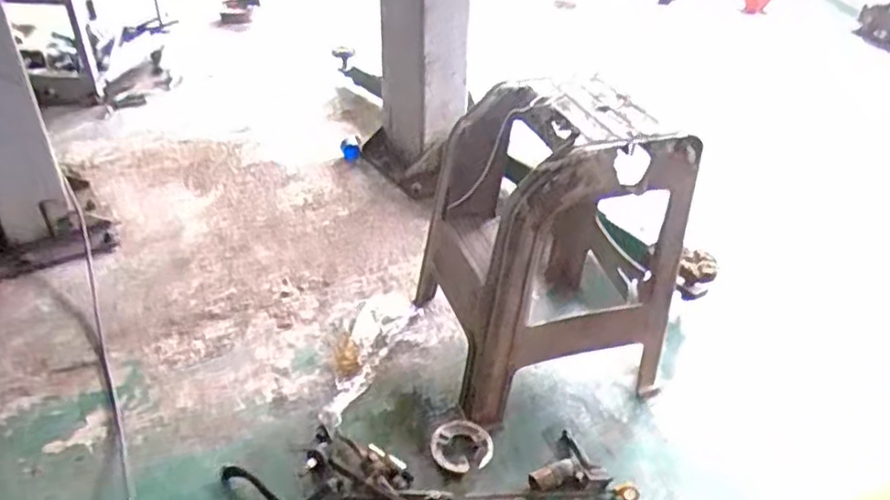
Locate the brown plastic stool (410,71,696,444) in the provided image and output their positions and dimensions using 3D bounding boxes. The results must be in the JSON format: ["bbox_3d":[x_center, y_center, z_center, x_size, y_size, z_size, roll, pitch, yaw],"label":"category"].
[{"bbox_3d":[0.212,-0.028,1.414,0.442,0.564,0.445,-10,38,-19],"label":"brown plastic stool"}]

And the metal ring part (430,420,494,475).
[{"bbox_3d":[0.032,0.387,1.331,0.120,0.029,0.106,-12,39,-21],"label":"metal ring part"}]

